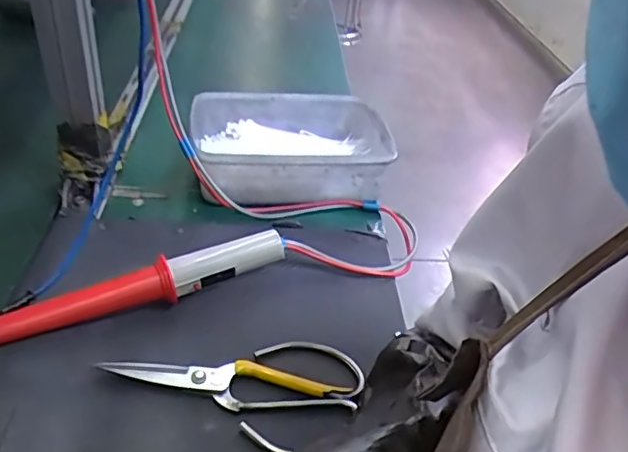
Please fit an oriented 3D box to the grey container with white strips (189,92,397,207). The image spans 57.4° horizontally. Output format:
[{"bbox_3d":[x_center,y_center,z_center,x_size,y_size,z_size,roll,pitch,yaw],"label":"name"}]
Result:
[{"bbox_3d":[-0.028,-0.090,0.673,0.219,0.070,0.160,-3,38,-13],"label":"grey container with white strips"}]

